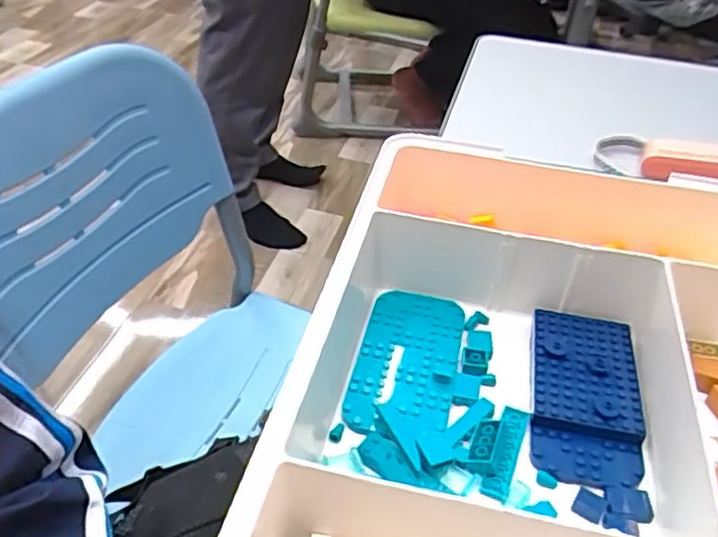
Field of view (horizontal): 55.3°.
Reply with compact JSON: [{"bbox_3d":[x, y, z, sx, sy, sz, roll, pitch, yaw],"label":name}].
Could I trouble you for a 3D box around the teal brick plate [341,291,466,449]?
[{"bbox_3d":[0.031,0.059,0.440,0.064,0.007,0.123,11,39,7],"label":"teal brick plate"}]

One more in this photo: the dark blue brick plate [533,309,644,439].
[{"bbox_3d":[0.142,0.062,0.430,0.061,0.015,0.092,10,39,7],"label":"dark blue brick plate"}]

